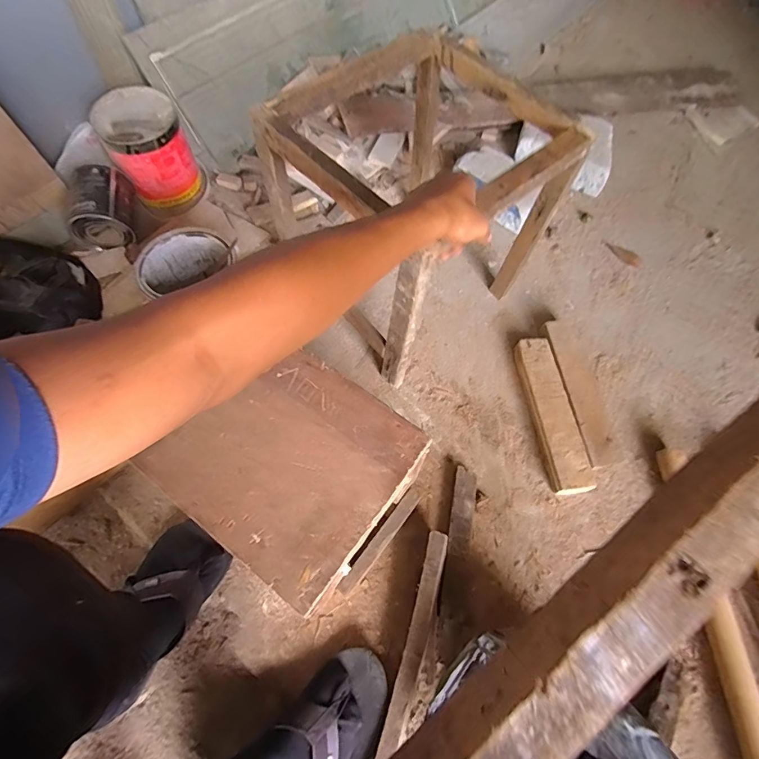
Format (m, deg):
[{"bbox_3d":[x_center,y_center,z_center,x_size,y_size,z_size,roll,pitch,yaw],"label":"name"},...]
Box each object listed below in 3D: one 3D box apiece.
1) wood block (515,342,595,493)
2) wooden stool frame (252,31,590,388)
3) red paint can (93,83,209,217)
[{"bbox_3d":[0.283,0.054,0.706,0.061,0.034,0.260,-8,65,-4],"label":"wood block"},{"bbox_3d":[0.056,-0.246,0.671,0.316,0.343,0.299,-38,70,-17],"label":"wooden stool frame"},{"bbox_3d":[-0.464,-0.466,0.879,0.141,0.176,0.149,0,64,0],"label":"red paint can"}]

